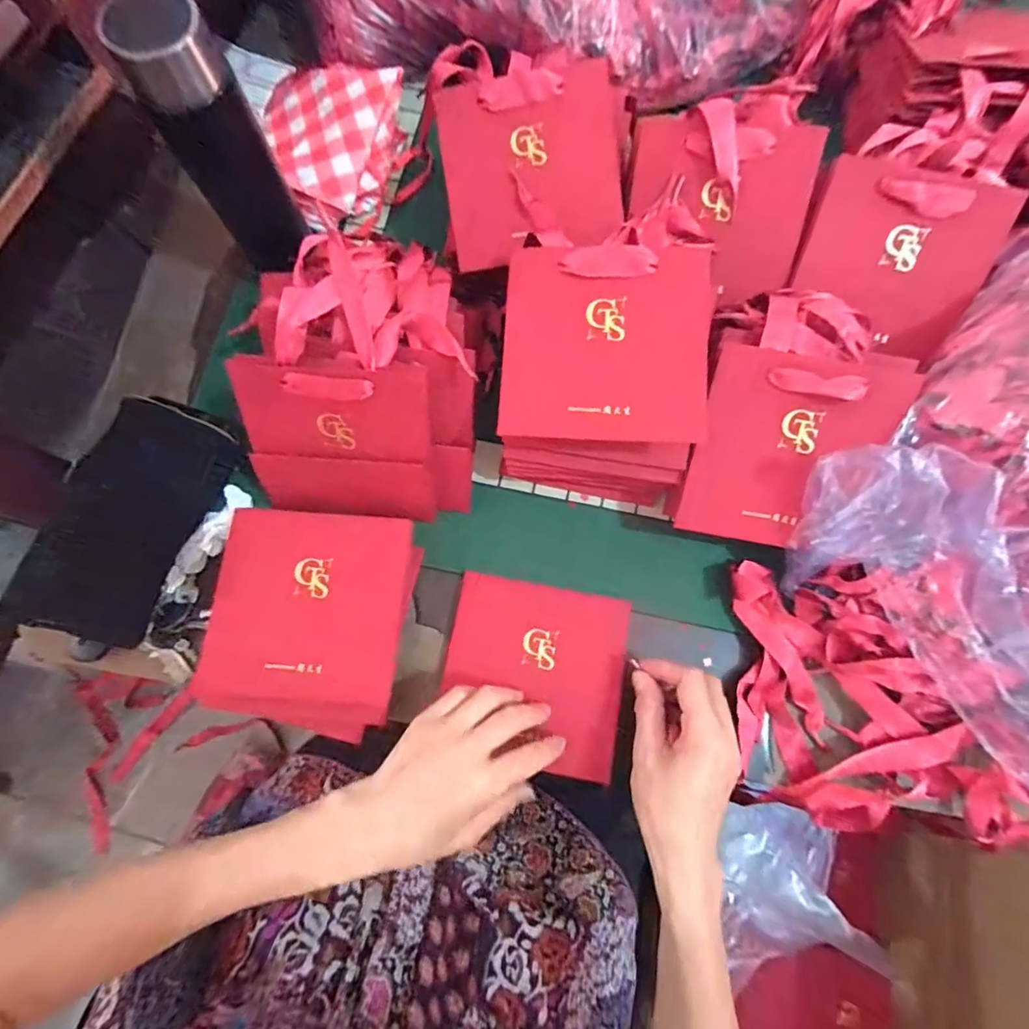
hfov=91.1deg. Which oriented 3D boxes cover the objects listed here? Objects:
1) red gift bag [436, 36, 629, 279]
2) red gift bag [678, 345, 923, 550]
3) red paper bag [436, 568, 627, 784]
[{"bbox_3d":[0.012,-0.295,0.414,0.141,0.025,0.158,-7,98,2],"label":"red gift bag"},{"bbox_3d":[0.200,-0.043,0.372,0.130,0.008,0.138,11,108,4],"label":"red gift bag"},{"bbox_3d":[0.016,0.121,0.395,0.138,0.022,0.131,12,76,1],"label":"red paper bag"}]

